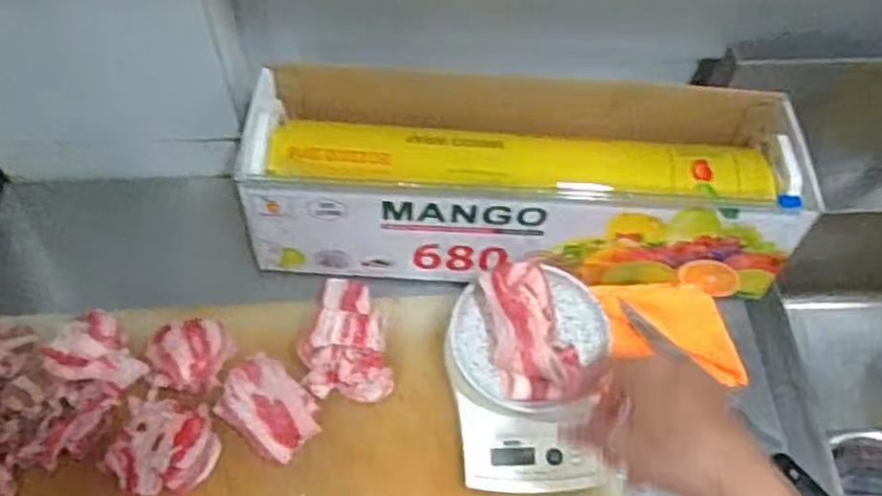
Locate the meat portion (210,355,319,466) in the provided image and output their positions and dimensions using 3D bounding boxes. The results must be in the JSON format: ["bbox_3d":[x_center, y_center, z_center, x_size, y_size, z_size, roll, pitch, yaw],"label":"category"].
[{"bbox_3d":[-0.146,0.133,0.631,0.088,0.037,0.065,34,63,17],"label":"meat portion"}]

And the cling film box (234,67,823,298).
[{"bbox_3d":[0.077,-0.071,0.714,0.499,0.114,0.183,2,59,-1],"label":"cling film box"}]

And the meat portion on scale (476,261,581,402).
[{"bbox_3d":[0.073,0.066,0.622,0.066,0.035,0.120,-12,60,-10],"label":"meat portion on scale"}]

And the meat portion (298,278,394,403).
[{"bbox_3d":[-0.088,0.072,0.664,0.076,0.042,0.127,-8,59,-7],"label":"meat portion"}]

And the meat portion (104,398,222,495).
[{"bbox_3d":[-0.228,0.161,0.605,0.086,0.036,0.077,10,59,4],"label":"meat portion"}]

